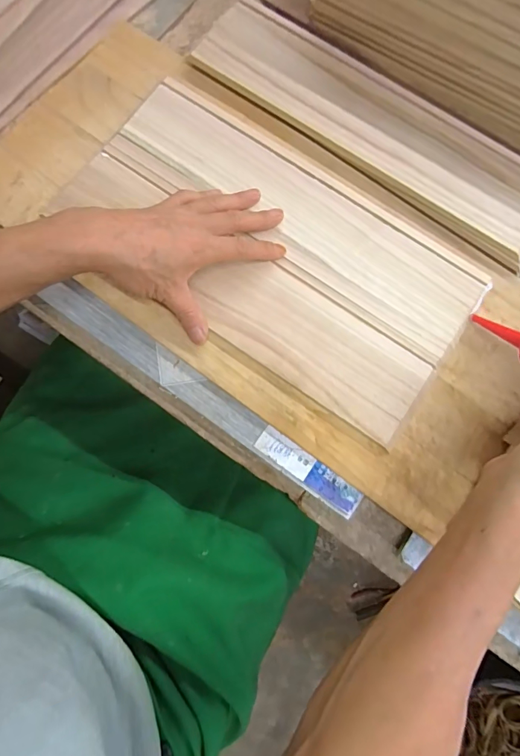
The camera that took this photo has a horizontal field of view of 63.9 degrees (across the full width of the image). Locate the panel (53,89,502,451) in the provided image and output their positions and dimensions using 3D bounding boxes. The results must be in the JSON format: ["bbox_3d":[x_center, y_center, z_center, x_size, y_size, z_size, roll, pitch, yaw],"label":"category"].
[{"bbox_3d":[0.008,-0.120,0.390,0.371,0.012,0.190,33,80,6],"label":"panel"}]

